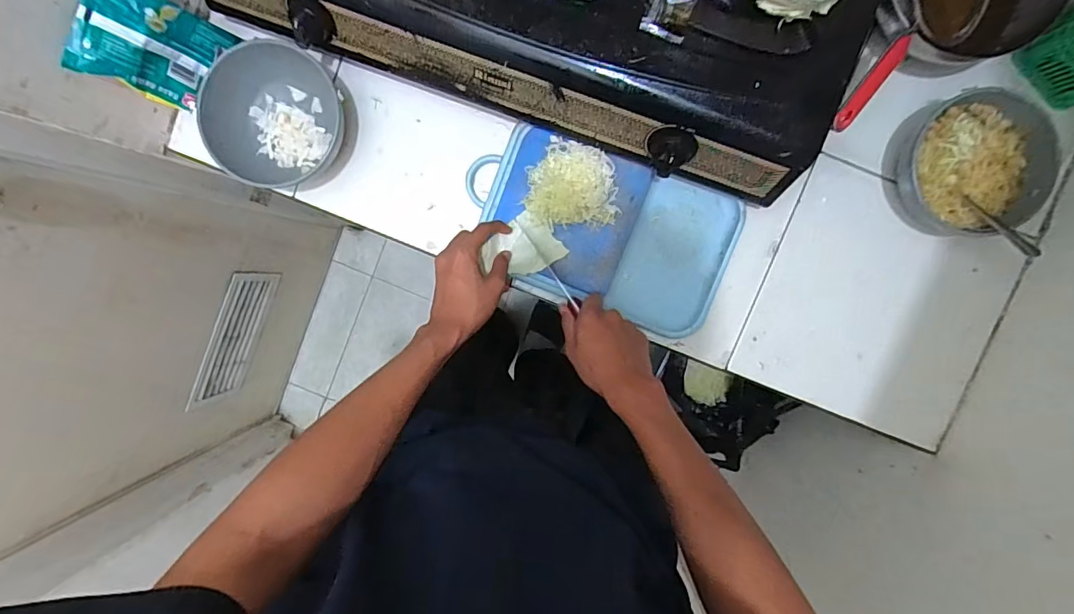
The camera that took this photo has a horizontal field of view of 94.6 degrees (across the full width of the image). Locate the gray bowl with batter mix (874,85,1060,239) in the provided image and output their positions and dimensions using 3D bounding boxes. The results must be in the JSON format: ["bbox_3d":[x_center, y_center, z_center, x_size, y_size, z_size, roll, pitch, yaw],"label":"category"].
[{"bbox_3d":[0.495,-0.160,0.564,0.147,0.072,0.147,0,95,1],"label":"gray bowl with batter mix"}]

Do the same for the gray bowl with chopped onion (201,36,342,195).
[{"bbox_3d":[-0.312,-0.229,0.597,0.147,0.067,0.156,0,95,1],"label":"gray bowl with chopped onion"}]

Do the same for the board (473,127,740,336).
[{"bbox_3d":[0.072,-0.091,0.608,0.328,0.026,0.183,19,95,-1],"label":"board"}]

